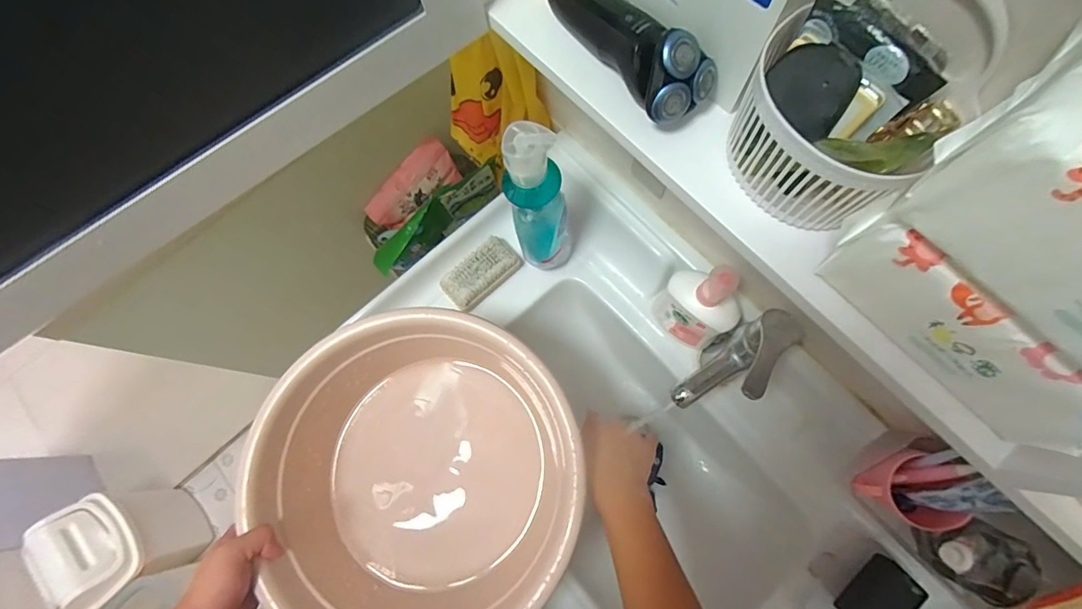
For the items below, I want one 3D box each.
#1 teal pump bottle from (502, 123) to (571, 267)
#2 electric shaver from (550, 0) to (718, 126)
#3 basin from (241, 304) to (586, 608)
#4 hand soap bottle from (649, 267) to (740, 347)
[{"bbox_3d":[0.000,-0.116,0.561,0.074,0.251,0.056,-9,72,-1],"label":"teal pump bottle"},{"bbox_3d":[0.066,-0.206,0.340,0.051,0.052,0.152,-30,74,-7],"label":"electric shaver"},{"bbox_3d":[-0.128,0.201,0.540,0.337,0.173,0.339,-1,72,2],"label":"basin"},{"bbox_3d":[0.199,0.004,0.590,0.093,0.191,0.044,38,77,13],"label":"hand soap bottle"}]

